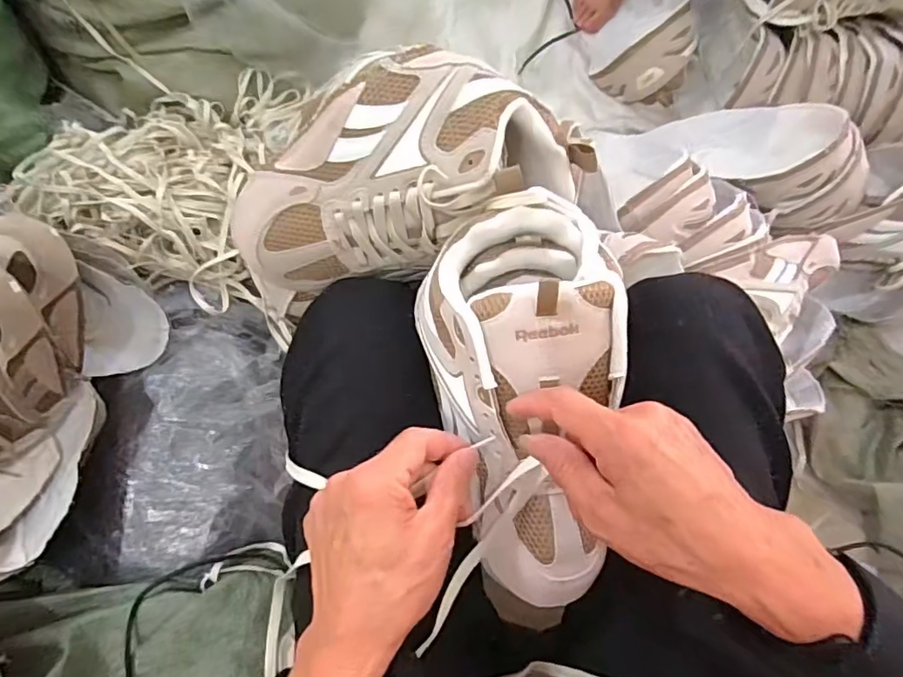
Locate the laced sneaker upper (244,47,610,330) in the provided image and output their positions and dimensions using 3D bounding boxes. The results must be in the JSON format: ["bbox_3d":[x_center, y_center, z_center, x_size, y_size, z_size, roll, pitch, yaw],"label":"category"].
[{"bbox_3d":[-0.030,-0.104,0.392,0.251,0.138,0.105,-16,73,-3],"label":"laced sneaker upper"}]

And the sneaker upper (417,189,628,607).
[{"bbox_3d":[0.042,0.037,0.326,0.114,0.067,0.239,-2,92,2],"label":"sneaker upper"}]

